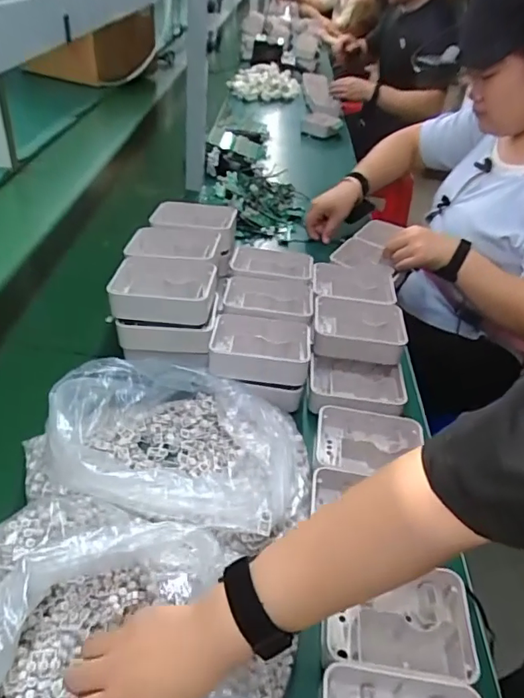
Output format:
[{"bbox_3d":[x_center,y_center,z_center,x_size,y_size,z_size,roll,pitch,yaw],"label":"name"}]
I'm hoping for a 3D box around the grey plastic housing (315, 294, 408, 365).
[{"bbox_3d":[0.136,-0.021,0.739,0.128,0.057,0.099,7,39,1],"label":"grey plastic housing"}]

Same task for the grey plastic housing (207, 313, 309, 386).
[{"bbox_3d":[-0.002,0.000,0.670,0.129,0.040,0.099,6,39,0],"label":"grey plastic housing"}]

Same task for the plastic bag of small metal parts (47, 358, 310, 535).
[{"bbox_3d":[-0.083,0.102,0.561,0.274,0.090,0.238,6,39,-1],"label":"plastic bag of small metal parts"}]

